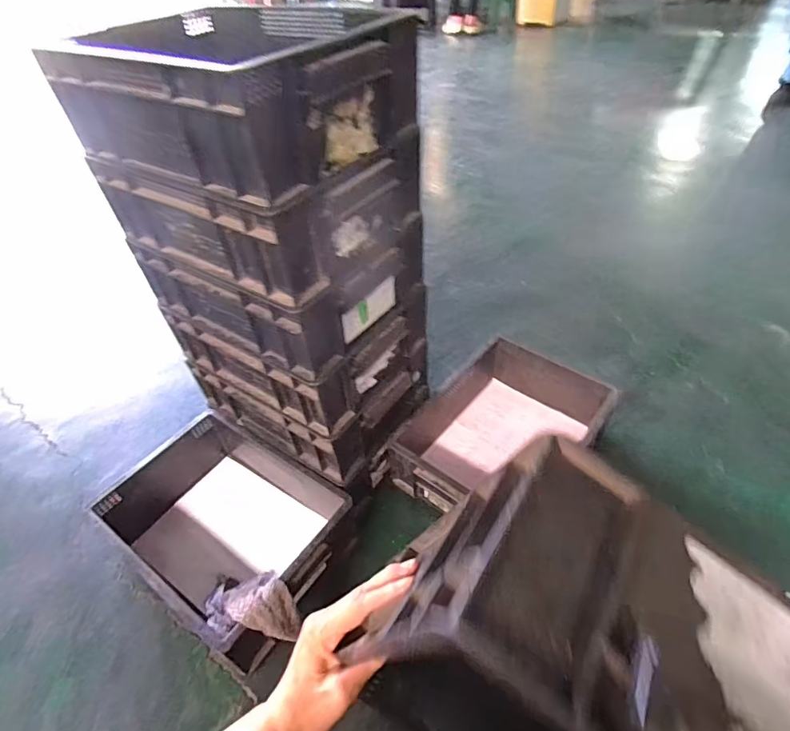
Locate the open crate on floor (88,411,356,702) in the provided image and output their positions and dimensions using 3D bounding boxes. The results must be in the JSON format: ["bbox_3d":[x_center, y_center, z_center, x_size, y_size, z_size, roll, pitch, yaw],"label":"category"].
[{"bbox_3d":[-0.242,0.243,0.730,0.347,0.123,0.258,23,48,31],"label":"open crate on floor"}]

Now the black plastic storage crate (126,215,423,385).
[{"bbox_3d":[-0.158,-0.131,0.668,0.333,0.117,0.237,23,50,27],"label":"black plastic storage crate"}]

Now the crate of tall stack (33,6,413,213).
[{"bbox_3d":[-0.172,-0.290,0.520,0.333,0.115,0.238,23,50,27],"label":"crate of tall stack"}]

